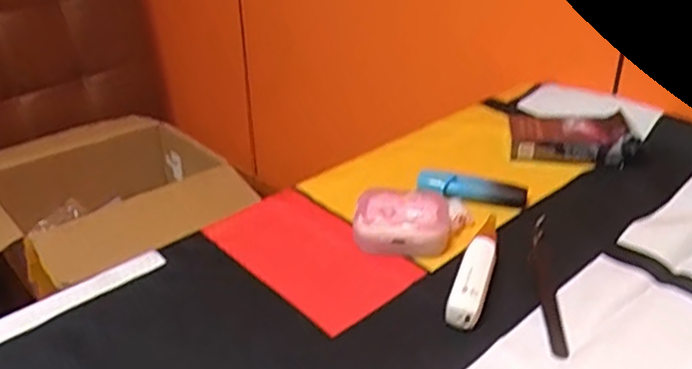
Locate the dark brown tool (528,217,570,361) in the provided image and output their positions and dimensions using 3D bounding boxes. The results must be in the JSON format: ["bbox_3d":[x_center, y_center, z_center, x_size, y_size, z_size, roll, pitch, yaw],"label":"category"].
[{"bbox_3d":[0.126,0.059,0.418,0.012,0.013,0.118,2,31,6],"label":"dark brown tool"}]

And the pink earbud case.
[{"bbox_3d":[0.040,0.027,0.471,0.066,0.030,0.044,1,30,4],"label":"pink earbud case"}]

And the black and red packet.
[{"bbox_3d":[0.196,-0.041,0.581,0.102,0.025,0.054,5,31,11],"label":"black and red packet"}]

